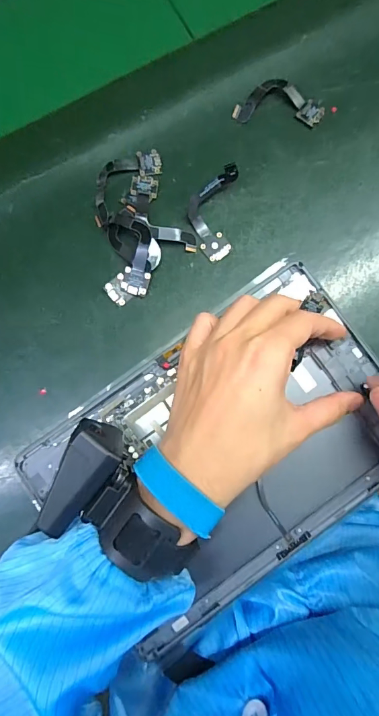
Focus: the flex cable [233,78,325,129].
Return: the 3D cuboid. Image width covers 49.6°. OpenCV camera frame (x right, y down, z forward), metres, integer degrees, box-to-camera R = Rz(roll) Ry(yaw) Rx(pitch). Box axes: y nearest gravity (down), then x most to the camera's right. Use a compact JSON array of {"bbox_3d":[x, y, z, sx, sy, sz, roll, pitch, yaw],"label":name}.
[{"bbox_3d":[0.076,-0.214,0.343,0.074,0.005,0.034,4,99,-4],"label":"flex cable"}]

